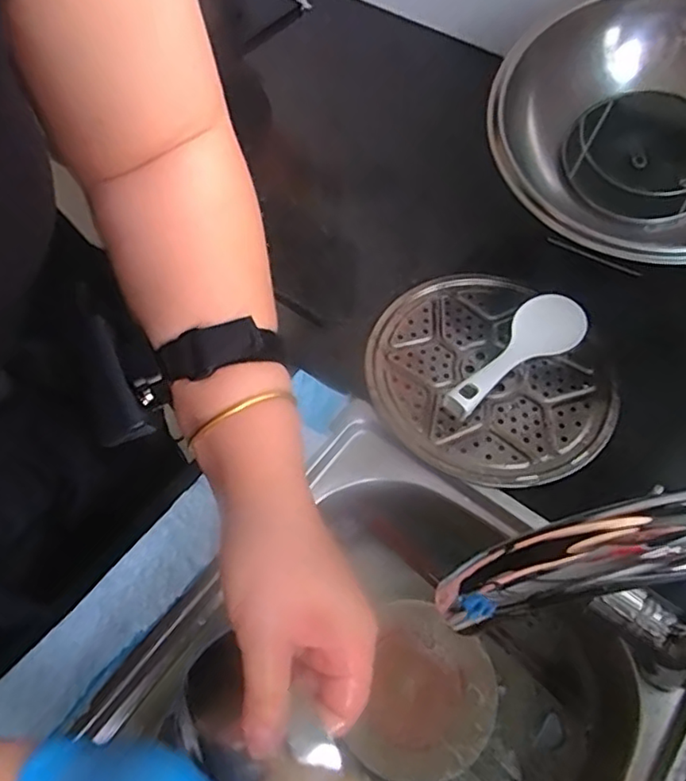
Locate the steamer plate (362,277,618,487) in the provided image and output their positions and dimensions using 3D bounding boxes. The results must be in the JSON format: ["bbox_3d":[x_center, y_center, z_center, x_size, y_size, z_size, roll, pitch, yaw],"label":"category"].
[{"bbox_3d":[0.142,-0.014,0.606,0.218,0.016,0.231,0,60,0],"label":"steamer plate"}]

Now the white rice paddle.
[{"bbox_3d":[0.173,-0.040,0.605,0.189,0.025,0.064,-40,67,-20],"label":"white rice paddle"}]

